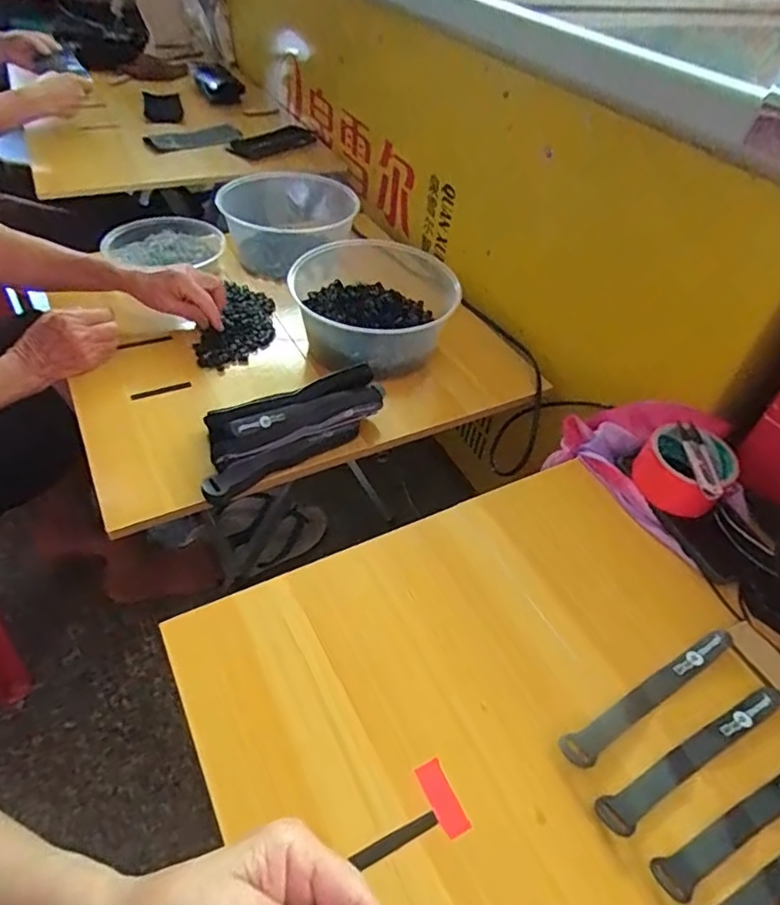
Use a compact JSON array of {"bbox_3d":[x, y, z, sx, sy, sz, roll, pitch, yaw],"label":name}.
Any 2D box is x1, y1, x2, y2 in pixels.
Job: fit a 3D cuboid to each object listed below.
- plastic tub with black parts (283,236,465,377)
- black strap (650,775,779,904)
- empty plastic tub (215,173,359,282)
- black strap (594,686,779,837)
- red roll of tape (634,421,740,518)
[{"bbox_3d":[-0.023,-0.204,0.833,0.210,0.113,0.220,3,45,-3],"label":"plastic tub with black parts"},{"bbox_3d":[0.262,0.258,0.412,0.190,0.006,0.024,-16,49,-20],"label":"black strap"},{"bbox_3d":[-0.182,-0.421,1.039,0.231,0.102,0.261,-4,46,-10],"label":"empty plastic tub"},{"bbox_3d":[0.234,0.227,0.437,0.193,0.004,0.025,-18,50,-22],"label":"black strap"},{"bbox_3d":[0.298,0.018,0.589,0.078,0.050,0.083,3,45,-3],"label":"red roll of tape"}]

